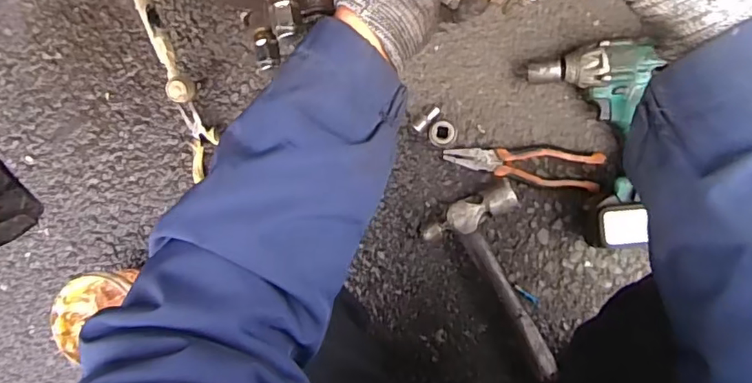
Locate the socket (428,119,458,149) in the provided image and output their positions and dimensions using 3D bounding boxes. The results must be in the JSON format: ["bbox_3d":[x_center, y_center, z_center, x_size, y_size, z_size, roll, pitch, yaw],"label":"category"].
[{"bbox_3d":[0.086,-0.072,0.675,0.036,0.044,0.032,6,93,8],"label":"socket"}]

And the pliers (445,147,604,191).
[{"bbox_3d":[0.179,-0.037,0.682,0.179,0.024,0.051,9,94,7],"label":"pliers"}]

